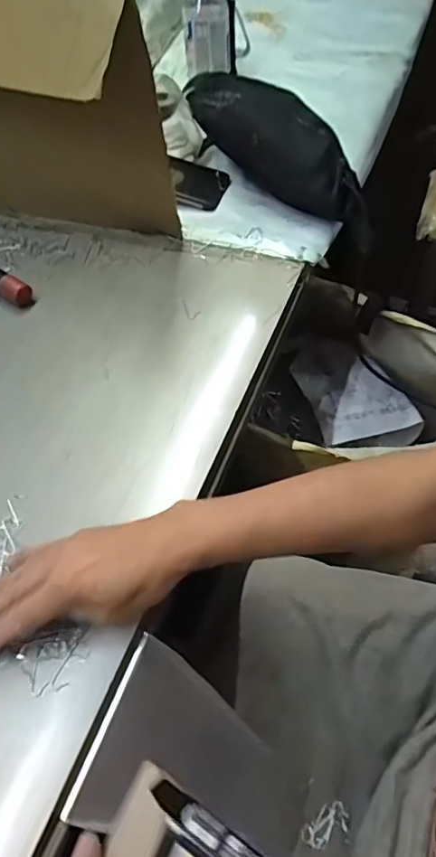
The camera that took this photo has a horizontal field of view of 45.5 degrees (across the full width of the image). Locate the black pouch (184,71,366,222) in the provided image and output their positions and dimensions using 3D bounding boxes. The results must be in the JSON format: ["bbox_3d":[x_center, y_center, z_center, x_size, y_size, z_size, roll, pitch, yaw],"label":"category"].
[{"bbox_3d":[0.071,-0.368,0.673,0.085,0.088,0.298,-36,61,-21],"label":"black pouch"}]

